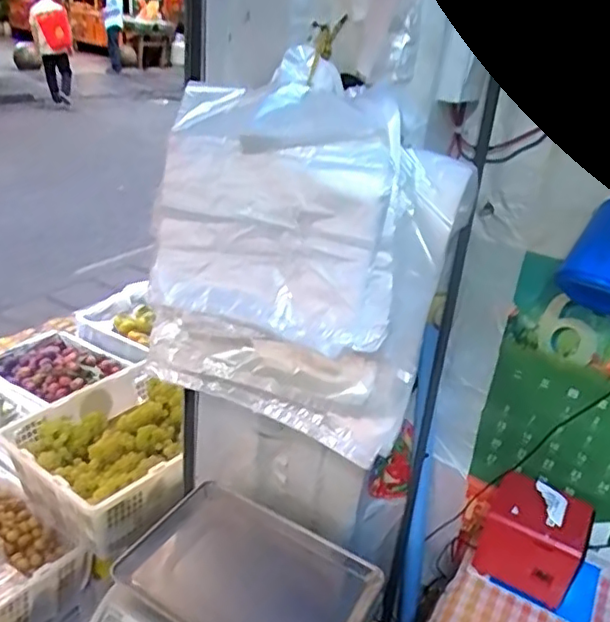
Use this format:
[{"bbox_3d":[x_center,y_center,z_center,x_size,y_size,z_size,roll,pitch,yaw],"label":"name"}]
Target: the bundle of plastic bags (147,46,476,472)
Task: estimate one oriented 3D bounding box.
[{"bbox_3d":[-0.028,-0.044,0.762,0.351,0.422,0.144,20,30,25],"label":"bundle of plastic bags"}]

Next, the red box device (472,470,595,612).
[{"bbox_3d":[0.328,0.319,0.873,0.129,0.116,0.113,20,30,25],"label":"red box device"}]

